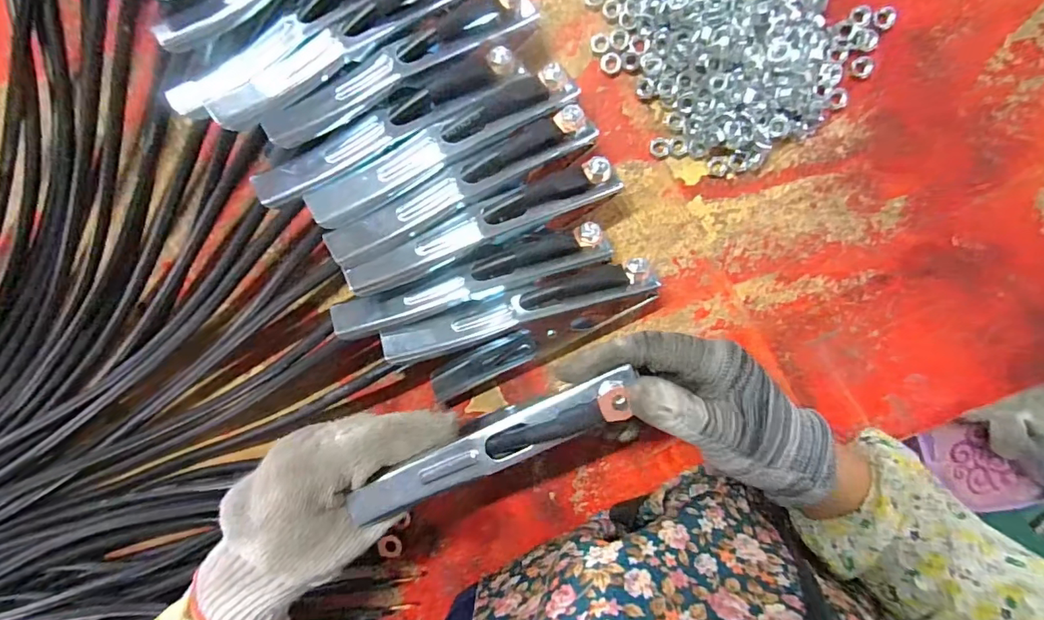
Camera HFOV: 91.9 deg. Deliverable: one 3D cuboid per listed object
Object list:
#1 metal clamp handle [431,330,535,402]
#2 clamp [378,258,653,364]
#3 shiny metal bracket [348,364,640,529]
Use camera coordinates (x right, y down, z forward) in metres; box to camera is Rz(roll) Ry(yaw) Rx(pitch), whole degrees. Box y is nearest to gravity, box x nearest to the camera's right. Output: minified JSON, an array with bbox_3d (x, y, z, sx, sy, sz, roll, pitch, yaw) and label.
[{"bbox_3d":[-0.027,0.038,0.352,0.078,0.009,0.023,-28,95,8],"label":"metal clamp handle"},{"bbox_3d":[0.003,-0.001,0.305,0.171,0.026,0.025,-17,97,-7],"label":"clamp"},{"bbox_3d":[-0.017,0.073,0.263,0.158,0.021,0.020,-27,95,10],"label":"shiny metal bracket"}]

